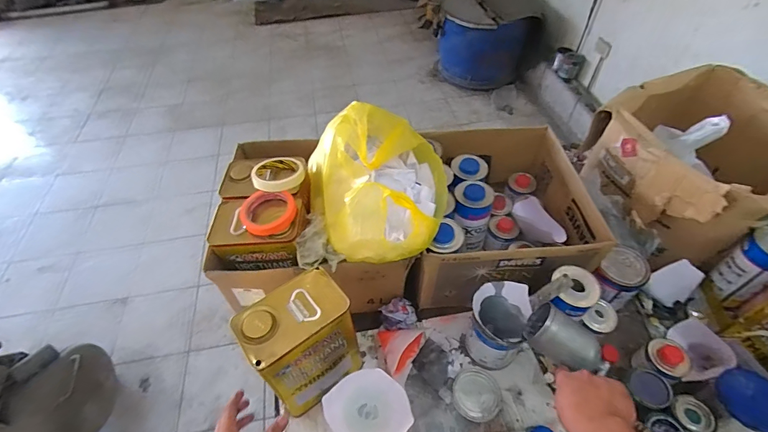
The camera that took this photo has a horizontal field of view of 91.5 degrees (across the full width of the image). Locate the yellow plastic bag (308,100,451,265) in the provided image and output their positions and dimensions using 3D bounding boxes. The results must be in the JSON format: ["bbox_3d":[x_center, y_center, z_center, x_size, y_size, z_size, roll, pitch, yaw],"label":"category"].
[{"bbox_3d":[-0.018,-0.076,0.717,0.242,0.158,0.316,-22,54,-17],"label":"yellow plastic bag"}]

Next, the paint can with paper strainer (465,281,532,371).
[{"bbox_3d":[0.221,0.217,0.740,0.109,0.145,0.123,10,52,8],"label":"paint can with paper strainer"}]

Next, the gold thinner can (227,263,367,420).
[{"bbox_3d":[-0.142,0.223,0.657,0.167,0.223,0.123,-33,58,-24],"label":"gold thinner can"}]

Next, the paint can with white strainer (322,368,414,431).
[{"bbox_3d":[-0.024,0.340,0.626,0.114,0.157,0.114,0,51,0],"label":"paint can with white strainer"}]

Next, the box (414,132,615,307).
[{"bbox_3d":[0.259,-0.014,0.882,0.368,0.188,0.397,0,51,1],"label":"box"}]

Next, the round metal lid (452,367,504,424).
[{"bbox_3d":[0.181,0.349,0.731,0.092,0.009,0.093,0,51,0],"label":"round metal lid"}]

